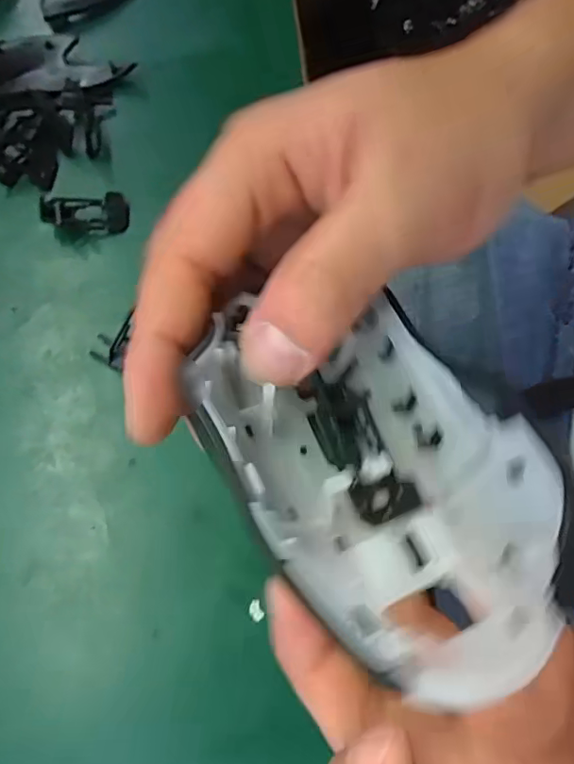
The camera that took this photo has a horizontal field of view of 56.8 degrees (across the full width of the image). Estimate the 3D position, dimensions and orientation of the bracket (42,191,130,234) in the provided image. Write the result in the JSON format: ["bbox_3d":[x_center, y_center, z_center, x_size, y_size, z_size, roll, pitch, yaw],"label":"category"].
[{"bbox_3d":[-0.105,-0.089,0.279,0.043,0.011,0.019,-1,75,-23],"label":"bracket"}]

